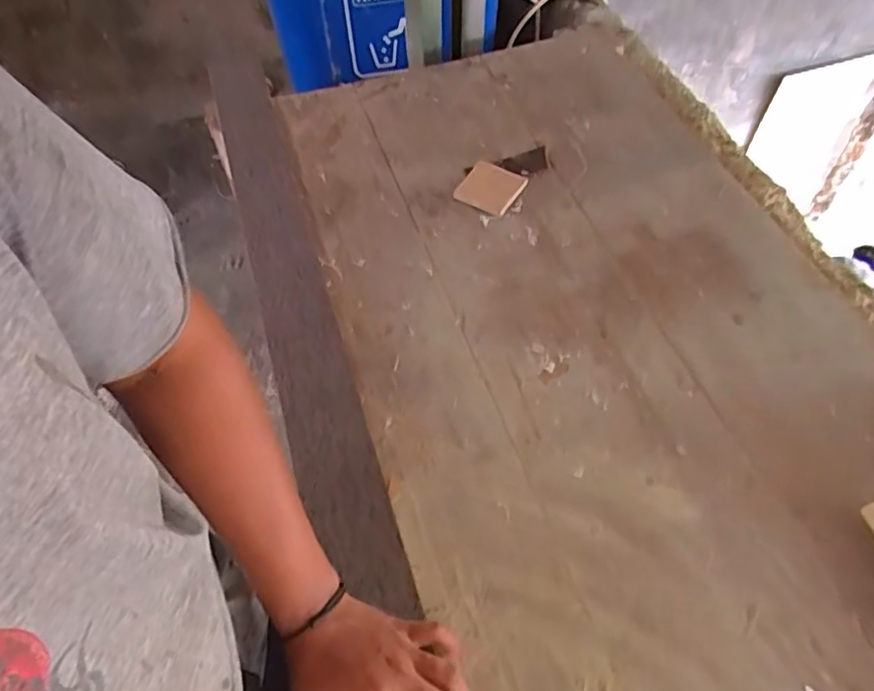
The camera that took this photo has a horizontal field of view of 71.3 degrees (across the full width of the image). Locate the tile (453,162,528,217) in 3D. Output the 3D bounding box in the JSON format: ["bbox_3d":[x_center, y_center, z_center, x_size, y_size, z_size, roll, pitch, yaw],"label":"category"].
[{"bbox_3d":[0.067,-0.198,0.767,0.071,0.011,0.075,28,60,18],"label":"tile"}]

